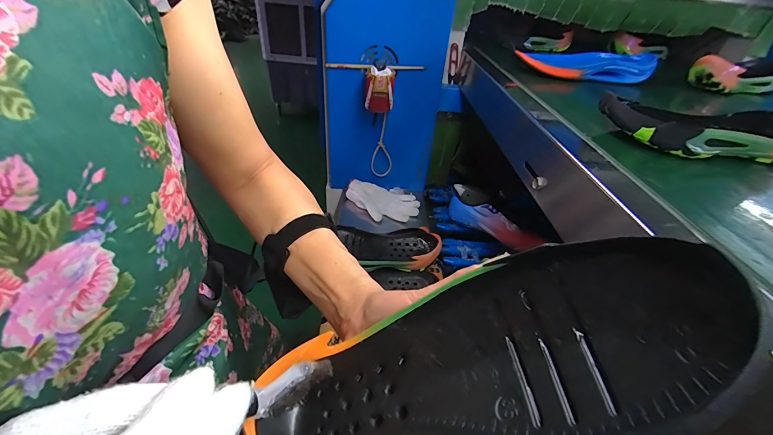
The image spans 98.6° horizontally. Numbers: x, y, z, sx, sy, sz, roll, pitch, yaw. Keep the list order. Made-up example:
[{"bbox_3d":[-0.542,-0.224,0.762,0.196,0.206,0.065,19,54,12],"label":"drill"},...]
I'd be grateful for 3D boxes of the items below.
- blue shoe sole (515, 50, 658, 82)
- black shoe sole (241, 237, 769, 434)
[{"bbox_3d":[0.409,-0.320,0.693,0.284,0.042,0.106,0,36,-6],"label":"blue shoe sole"},{"bbox_3d":[0.027,0.071,0.175,0.240,0.038,0.092,-27,27,25],"label":"black shoe sole"}]

